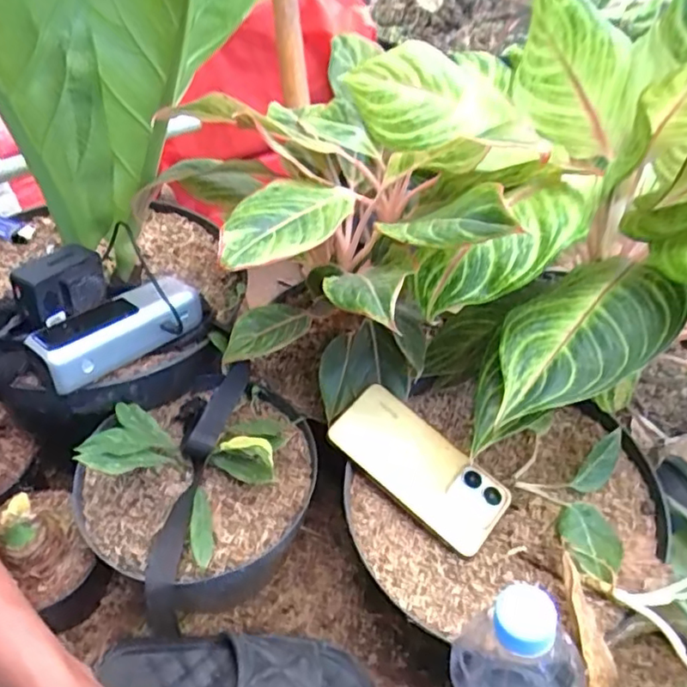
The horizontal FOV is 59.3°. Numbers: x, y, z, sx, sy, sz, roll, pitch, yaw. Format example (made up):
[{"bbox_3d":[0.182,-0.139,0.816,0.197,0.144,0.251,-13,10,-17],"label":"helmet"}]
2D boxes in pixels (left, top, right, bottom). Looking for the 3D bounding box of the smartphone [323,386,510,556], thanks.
[{"bbox_3d":[0.070,0.113,0.559,0.167,0.010,0.074,39,70,13],"label":"smartphone"}]

